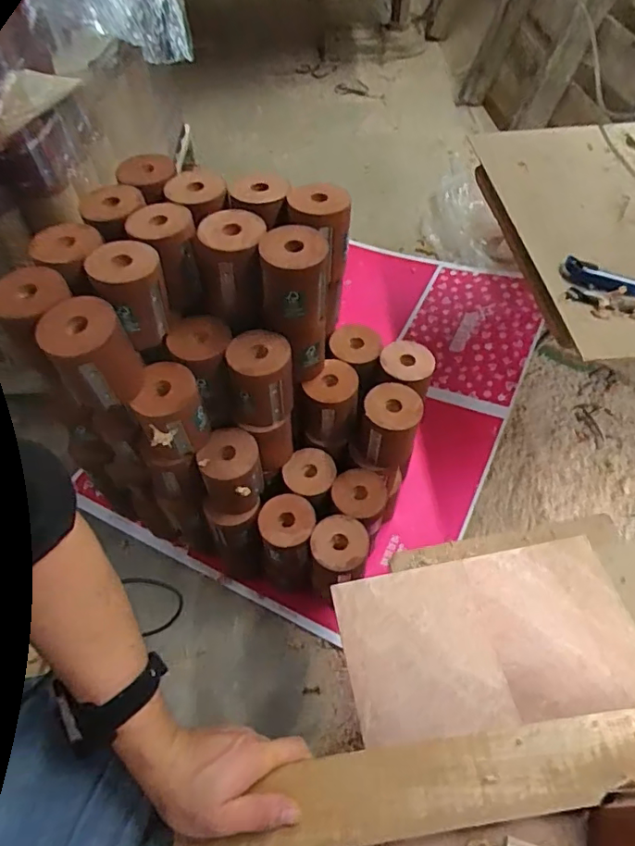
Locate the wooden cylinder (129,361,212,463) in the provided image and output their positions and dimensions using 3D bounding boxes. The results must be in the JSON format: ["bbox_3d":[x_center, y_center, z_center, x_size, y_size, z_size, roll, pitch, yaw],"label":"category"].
[{"bbox_3d":[-0.179,-0.009,0.651,0.078,0.102,0.078,-1,55,1],"label":"wooden cylinder"}]

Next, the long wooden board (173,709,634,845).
[{"bbox_3d":[0.135,0.285,0.423,0.484,0.011,0.062,-9,55,-3],"label":"long wooden board"}]

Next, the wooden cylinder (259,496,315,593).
[{"bbox_3d":[-0.040,0.187,0.795,0.079,0.179,0.088,1,55,3],"label":"wooden cylinder"}]

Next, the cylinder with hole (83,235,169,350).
[{"bbox_3d":[-0.214,-0.149,0.618,0.077,0.097,0.081,-24,58,-14],"label":"cylinder with hole"}]

